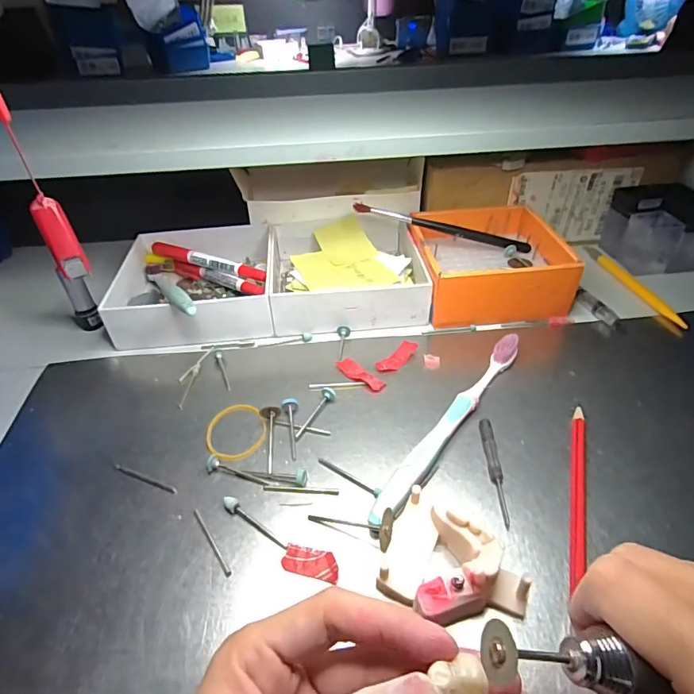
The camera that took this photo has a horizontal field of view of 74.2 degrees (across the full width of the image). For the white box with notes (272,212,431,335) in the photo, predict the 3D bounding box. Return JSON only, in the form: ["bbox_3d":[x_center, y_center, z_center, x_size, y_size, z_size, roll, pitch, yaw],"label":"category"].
[{"bbox_3d":[0.001,-0.073,0.423,0.142,0.039,0.141,-7,40,-5],"label":"white box with notes"}]

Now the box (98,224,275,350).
[{"bbox_3d":[-0.134,-0.062,0.415,0.130,0.036,0.150,-7,40,-5],"label":"box"}]

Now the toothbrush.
[{"bbox_3d":[0.070,0.044,0.294,0.016,0.015,0.180,25,47,29],"label":"toothbrush"}]

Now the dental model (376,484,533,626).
[{"bbox_3d":[0.044,0.103,0.219,0.054,0.033,0.068,-27,45,-26],"label":"dental model"}]

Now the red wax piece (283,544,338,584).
[{"bbox_3d":[-0.018,0.109,0.233,0.029,0.005,0.014,8,41,13],"label":"red wax piece"}]

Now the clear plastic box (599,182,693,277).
[{"bbox_3d":[0.299,-0.115,0.444,0.070,0.063,0.069,-6,40,-4],"label":"clear plastic box"}]

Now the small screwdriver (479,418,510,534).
[{"bbox_3d":[0.087,0.071,0.270,0.008,0.006,0.072,1,40,4],"label":"small screwdriver"}]

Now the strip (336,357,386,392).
[{"bbox_3d":[0.010,0.020,0.336,0.014,0.006,0.041,-31,48,-30],"label":"strip"}]

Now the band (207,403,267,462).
[{"bbox_3d":[-0.073,0.054,0.300,0.039,0.006,0.044,-25,46,-21],"label":"band"}]

